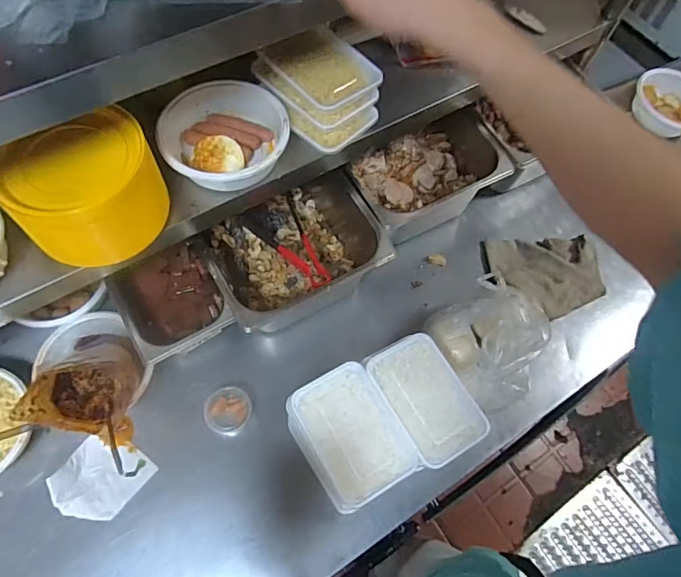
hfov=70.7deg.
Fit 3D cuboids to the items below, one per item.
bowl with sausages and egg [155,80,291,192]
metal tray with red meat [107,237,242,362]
[{"bbox_3d":[-0.156,-0.210,0.654,0.163,0.058,0.155,1,65,-3],"label":"bowl with sausages and egg"},{"bbox_3d":[-0.278,0.015,0.775,0.145,0.069,0.190,-29,71,-16],"label":"metal tray with red meat"}]

